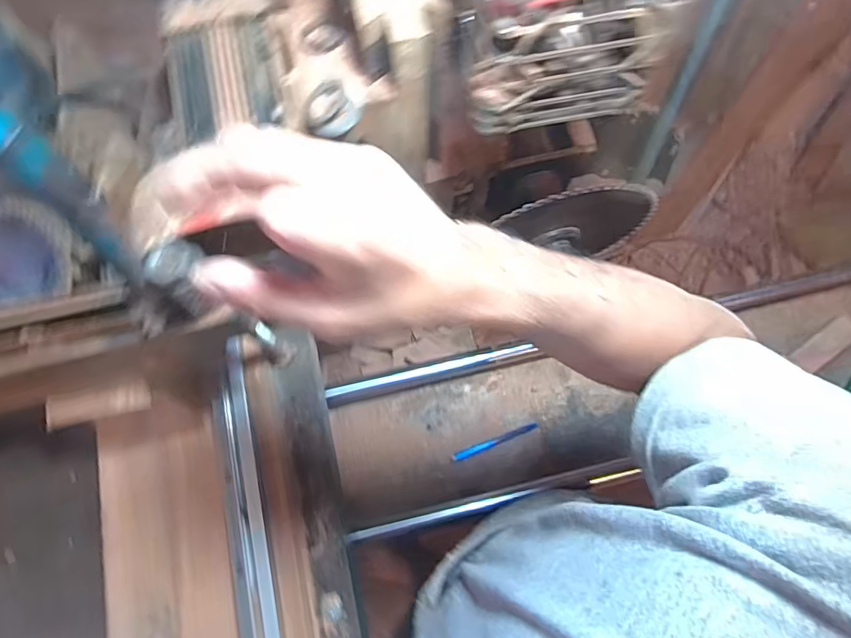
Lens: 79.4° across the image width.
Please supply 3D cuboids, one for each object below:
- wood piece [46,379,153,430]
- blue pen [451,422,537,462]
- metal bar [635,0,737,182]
[{"bbox_3d":[-0.332,0.084,0.521,0.101,0.018,0.031,-13,102,-6],"label":"wood piece"},{"bbox_3d":[0.105,0.187,0.777,0.136,0.007,0.013,-21,74,-5],"label":"blue pen"},{"bbox_3d":[0.642,-0.593,1.260,0.050,0.585,0.033,11,52,4],"label":"metal bar"}]

